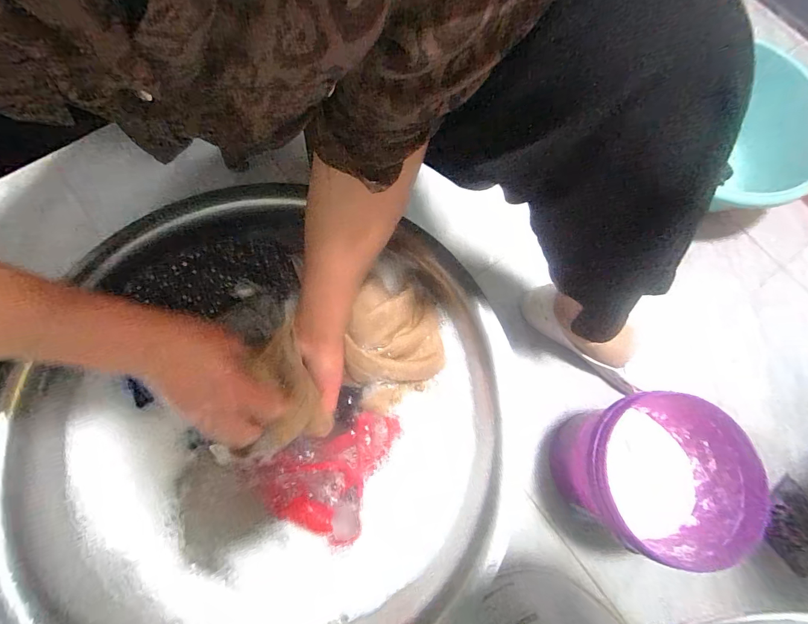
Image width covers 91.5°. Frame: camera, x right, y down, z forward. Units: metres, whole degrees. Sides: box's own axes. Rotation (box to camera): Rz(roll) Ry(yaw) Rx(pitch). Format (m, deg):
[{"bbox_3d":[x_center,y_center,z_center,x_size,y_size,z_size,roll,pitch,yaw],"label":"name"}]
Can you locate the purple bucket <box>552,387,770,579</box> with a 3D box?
[{"bbox_3d":[0.294,0.202,0.493,0.178,0.171,0.160,9,72,1],"label":"purple bucket"}]

